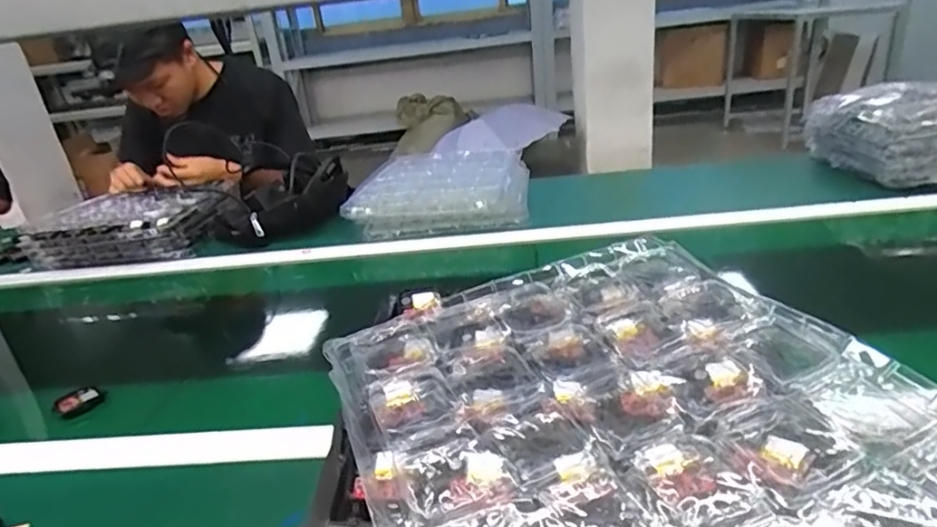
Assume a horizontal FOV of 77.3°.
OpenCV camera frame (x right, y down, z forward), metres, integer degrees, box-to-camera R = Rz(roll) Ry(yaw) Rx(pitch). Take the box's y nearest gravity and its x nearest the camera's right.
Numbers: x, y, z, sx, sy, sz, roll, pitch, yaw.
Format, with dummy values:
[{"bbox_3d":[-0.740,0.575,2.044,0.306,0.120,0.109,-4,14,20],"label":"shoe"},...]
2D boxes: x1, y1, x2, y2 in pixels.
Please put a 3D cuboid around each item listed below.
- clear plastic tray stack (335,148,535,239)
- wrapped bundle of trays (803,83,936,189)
[{"bbox_3d":[-0.042,-0.134,1.070,0.299,0.078,0.263,-3,25,9],"label":"clear plastic tray stack"},{"bbox_3d":[0.784,-0.229,0.991,0.292,0.116,0.246,-5,25,5],"label":"wrapped bundle of trays"}]

